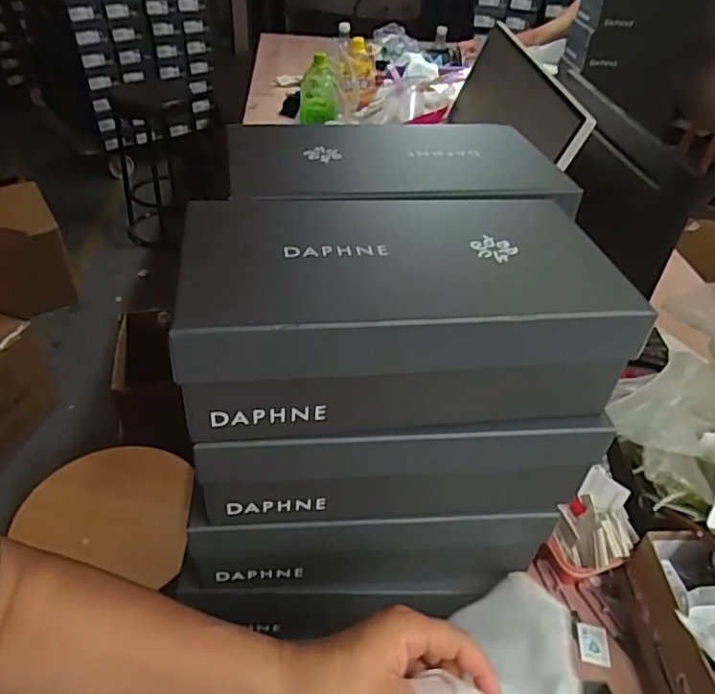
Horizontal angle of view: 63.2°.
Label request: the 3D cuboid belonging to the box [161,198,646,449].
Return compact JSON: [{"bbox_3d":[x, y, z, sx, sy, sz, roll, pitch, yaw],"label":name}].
[{"bbox_3d":[0.021,-0.032,0.433,0.292,0.094,0.167,-4,41,-9],"label":"box"}]

